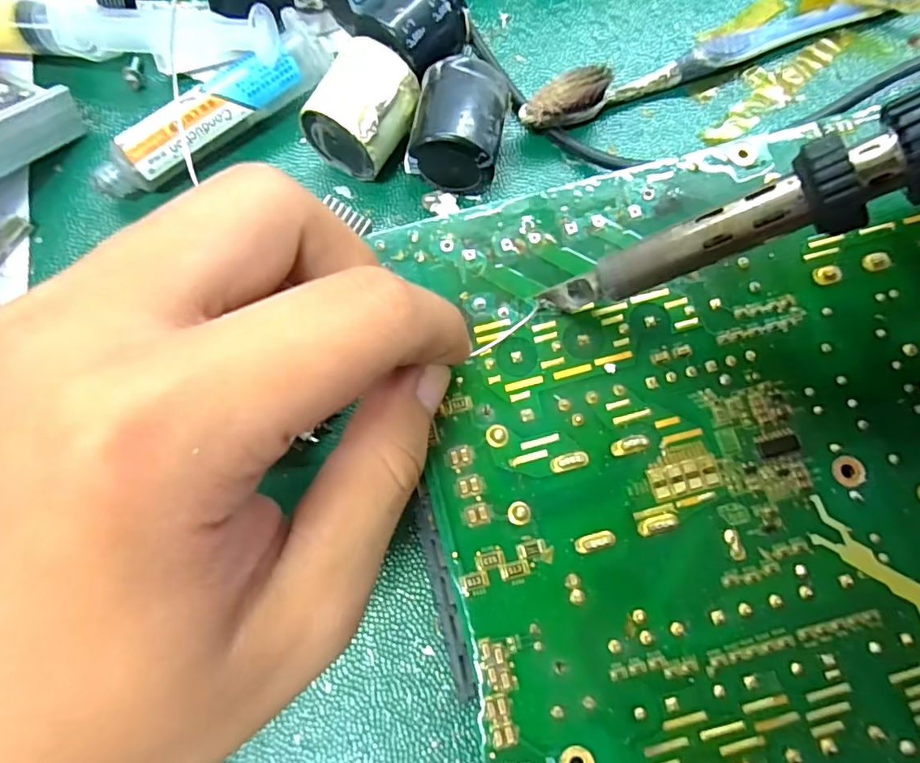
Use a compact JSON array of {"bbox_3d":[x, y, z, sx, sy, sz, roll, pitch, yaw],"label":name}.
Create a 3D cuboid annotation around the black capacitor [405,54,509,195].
[{"bbox_3d":[0.000,-0.085,0.176,0.028,0.031,0.032,12,77,1],"label":"black capacitor"}]

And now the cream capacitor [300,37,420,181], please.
[{"bbox_3d":[-0.032,-0.091,0.177,0.027,0.026,0.036,30,78,6],"label":"cream capacitor"}]

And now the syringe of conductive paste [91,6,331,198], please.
[{"bbox_3d":[-0.083,-0.091,0.177,0.087,0.014,0.016,-42,81,-10],"label":"syringe of conductive paste"}]

